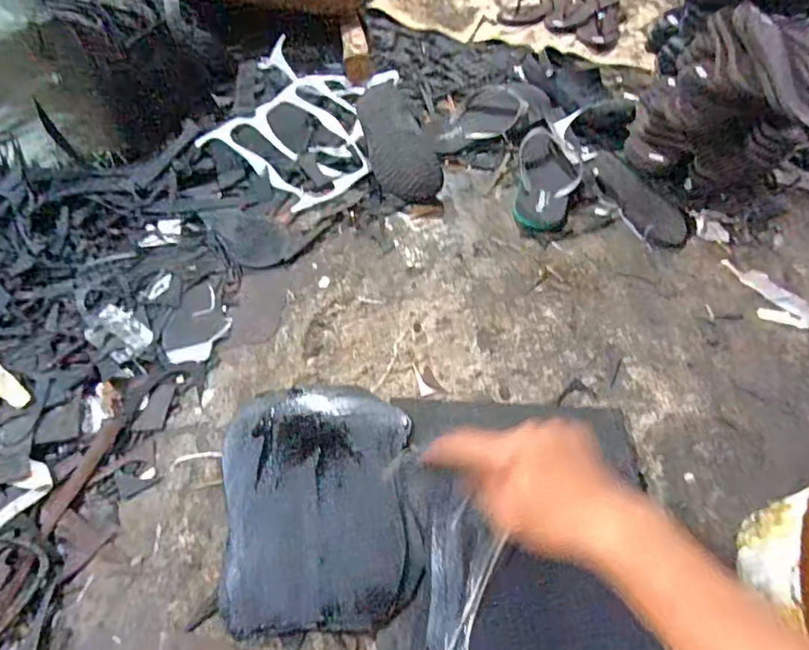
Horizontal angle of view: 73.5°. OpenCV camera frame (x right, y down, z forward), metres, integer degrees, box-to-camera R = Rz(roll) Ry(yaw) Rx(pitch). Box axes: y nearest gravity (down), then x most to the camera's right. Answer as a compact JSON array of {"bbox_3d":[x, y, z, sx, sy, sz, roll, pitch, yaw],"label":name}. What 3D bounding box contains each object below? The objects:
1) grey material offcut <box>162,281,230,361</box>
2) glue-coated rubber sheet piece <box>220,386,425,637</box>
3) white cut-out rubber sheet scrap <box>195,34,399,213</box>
[{"bbox_3d":[-0.298,-0.001,0.789,0.085,0.009,0.126,14,58,8],"label":"grey material offcut"},{"bbox_3d":[-0.098,0.194,0.623,0.215,0.010,0.271,-3,57,-3],"label":"glue-coated rubber sheet piece"},{"bbox_3d":[-0.165,-0.385,1.000,0.298,0.056,0.381,26,60,15],"label":"white cut-out rubber sheet scrap"}]

